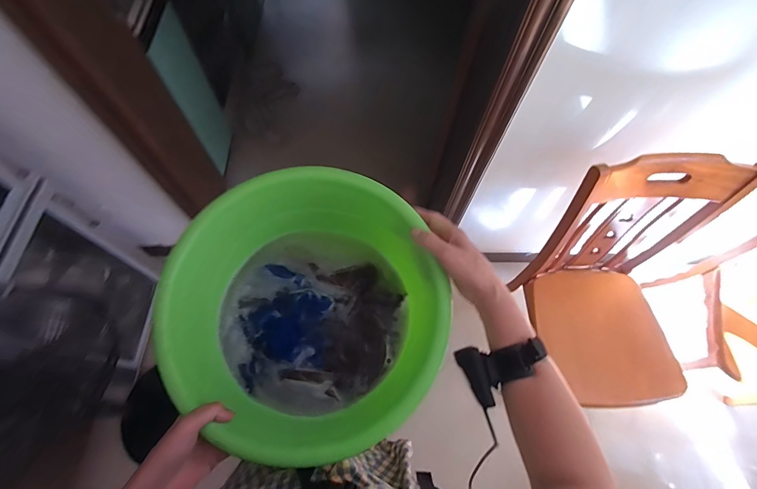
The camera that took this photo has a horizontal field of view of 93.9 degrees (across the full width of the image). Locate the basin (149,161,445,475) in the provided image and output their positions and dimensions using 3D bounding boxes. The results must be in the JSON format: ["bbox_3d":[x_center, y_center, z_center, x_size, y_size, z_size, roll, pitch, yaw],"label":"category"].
[{"bbox_3d":[-0.089,0.088,0.498,0.343,0.119,0.339,4,66,-1],"label":"basin"}]

